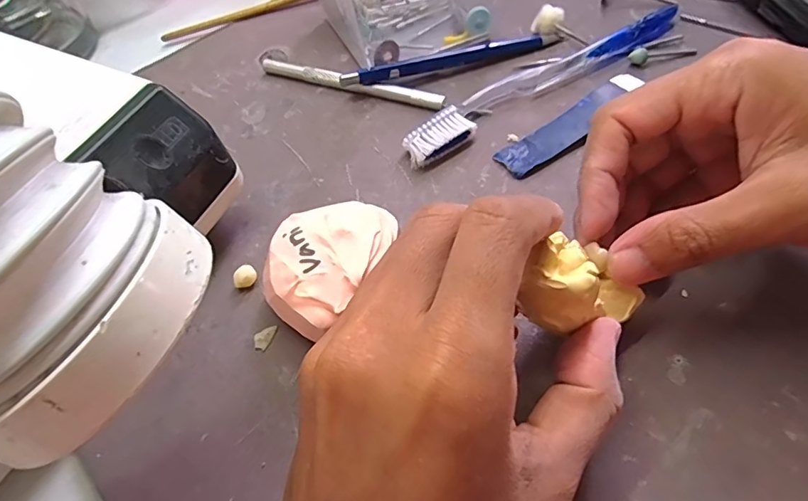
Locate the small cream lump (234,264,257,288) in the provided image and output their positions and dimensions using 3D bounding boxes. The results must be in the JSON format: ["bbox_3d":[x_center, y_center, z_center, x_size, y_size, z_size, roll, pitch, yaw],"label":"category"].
[{"bbox_3d":[-0.070,0.012,0.217,0.010,0.009,0.007,-15,57,-5],"label":"small cream lump"}]

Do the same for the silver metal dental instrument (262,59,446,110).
[{"bbox_3d":[-0.032,-0.096,0.284,0.115,0.008,0.007,17,60,16],"label":"silver metal dental instrument"}]

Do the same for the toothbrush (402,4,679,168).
[{"bbox_3d":[0.078,-0.097,0.271,0.186,0.011,0.027,-30,62,-13],"label":"toothbrush"}]

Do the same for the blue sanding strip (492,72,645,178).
[{"bbox_3d":[0.088,-0.066,0.254,0.091,0.007,0.021,-32,60,-15],"label":"blue sanding strip"}]

